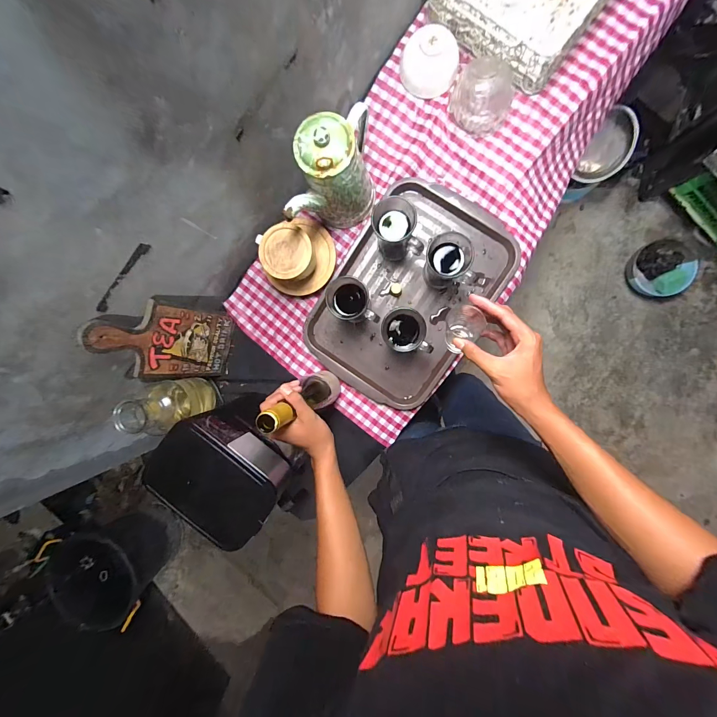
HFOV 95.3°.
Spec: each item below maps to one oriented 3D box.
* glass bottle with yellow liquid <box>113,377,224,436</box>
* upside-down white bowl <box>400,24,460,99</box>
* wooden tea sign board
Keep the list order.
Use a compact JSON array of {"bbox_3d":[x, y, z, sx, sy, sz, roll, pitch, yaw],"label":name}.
[{"bbox_3d":[-0.379,0.092,0.671,0.087,0.202,0.097,-17,91,7],"label":"glass bottle with yellow liquid"},{"bbox_3d":[0.134,-0.555,0.612,0.104,0.053,0.091,6,94,6],"label":"upside-down white bowl"},{"bbox_3d":[-0.354,-0.027,0.616,0.009,0.286,0.140,19,97,23],"label":"wooden tea sign board"}]

